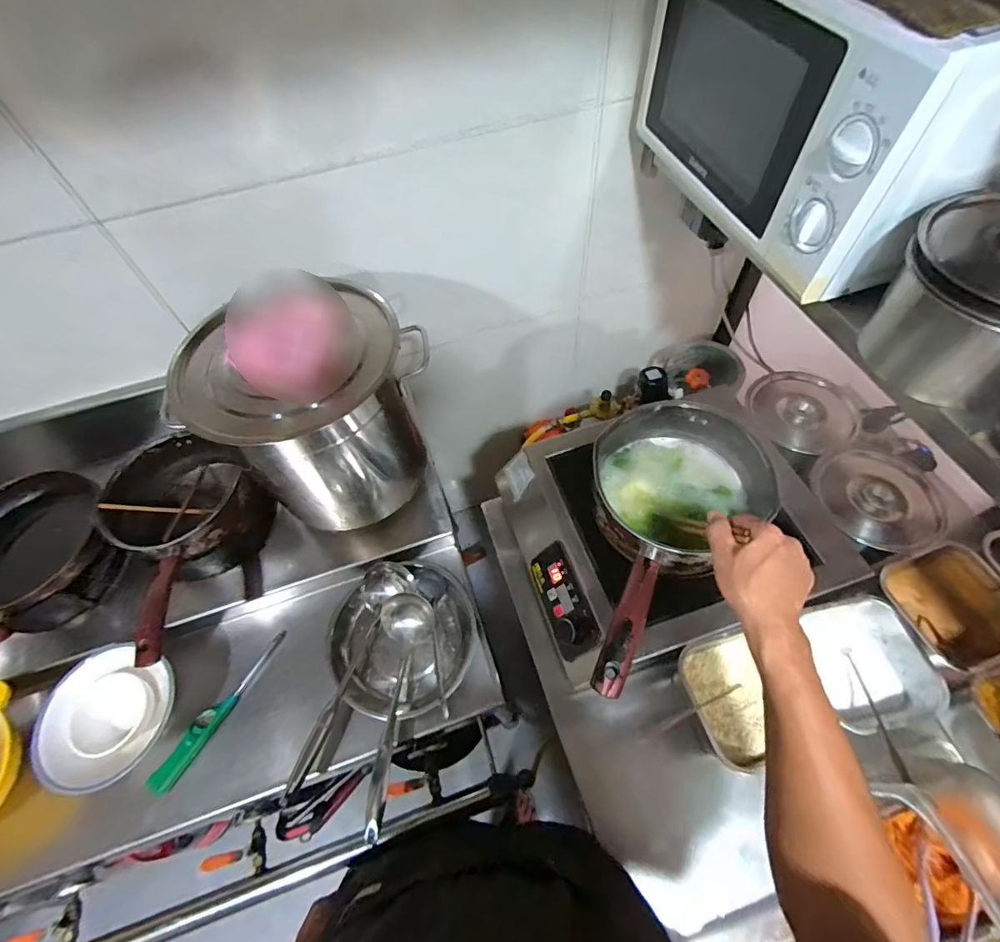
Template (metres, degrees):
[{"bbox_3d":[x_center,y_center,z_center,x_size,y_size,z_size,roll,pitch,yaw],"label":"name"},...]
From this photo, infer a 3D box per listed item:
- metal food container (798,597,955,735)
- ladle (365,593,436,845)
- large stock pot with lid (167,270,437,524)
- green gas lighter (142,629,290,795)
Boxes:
[{"bbox_3d":[0.490,0.259,0.632,0.117,0.078,0.151,-7,59,0],"label":"metal food container"},{"bbox_3d":[-0.172,0.358,0.725,0.080,0.046,0.325,5,59,7],"label":"ladle"},{"bbox_3d":[-0.294,-0.093,0.764,0.284,0.309,0.276,27,65,19],"label":"large stock pot with lid"},{"bbox_3d":[-0.452,0.377,0.761,0.030,0.043,0.261,23,63,17],"label":"green gas lighter"}]

